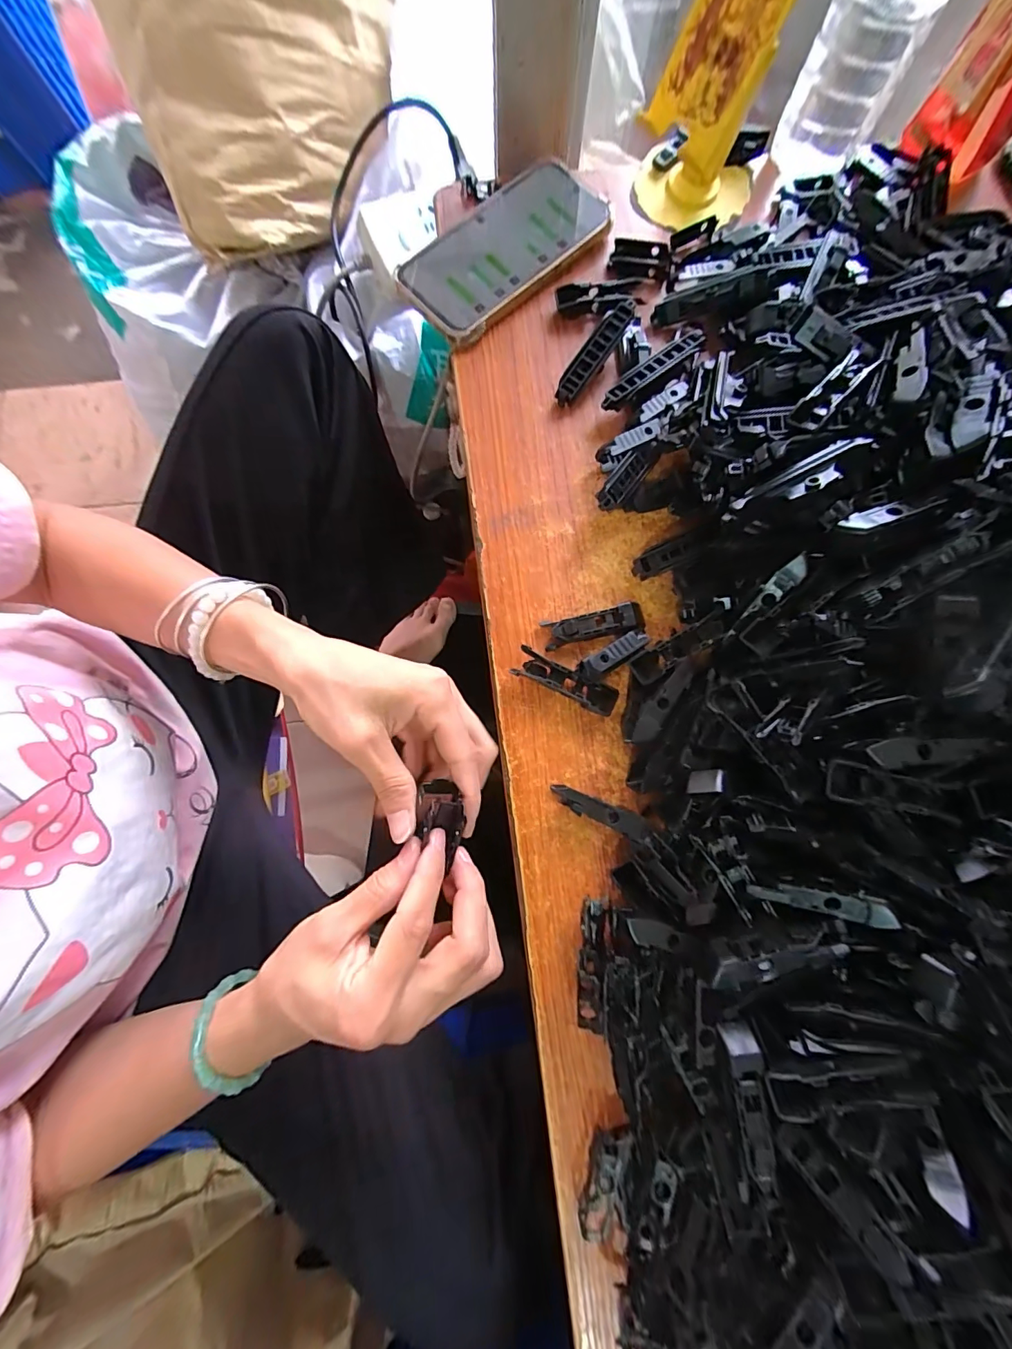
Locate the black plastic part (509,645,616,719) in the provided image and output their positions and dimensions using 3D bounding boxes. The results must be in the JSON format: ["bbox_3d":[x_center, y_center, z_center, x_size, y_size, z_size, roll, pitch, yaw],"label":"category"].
[{"bbox_3d":[0.039,0.005,0.301,0.069,0.015,0.019,26,80,4],"label":"black plastic part"}]

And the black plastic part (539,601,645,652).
[{"bbox_3d":[0.057,-0.032,0.308,0.064,0.016,0.020,-10,80,-2],"label":"black plastic part"}]

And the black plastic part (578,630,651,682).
[{"bbox_3d":[0.068,-0.011,0.299,0.048,0.020,0.016,-31,81,-6],"label":"black plastic part"}]

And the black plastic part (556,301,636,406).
[{"bbox_3d":[0.064,-0.231,0.338,0.016,0.008,0.078,40,99,6],"label":"black plastic part"}]

